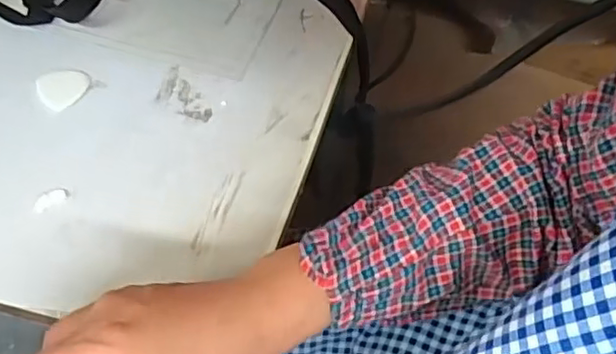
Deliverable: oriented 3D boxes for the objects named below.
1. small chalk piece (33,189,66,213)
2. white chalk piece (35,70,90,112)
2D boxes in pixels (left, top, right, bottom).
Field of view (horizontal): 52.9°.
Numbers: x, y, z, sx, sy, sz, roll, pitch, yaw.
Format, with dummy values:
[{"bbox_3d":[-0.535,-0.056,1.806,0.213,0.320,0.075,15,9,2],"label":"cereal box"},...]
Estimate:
[{"bbox_3d":[-0.189,0.017,0.451,0.025,0.007,0.011,-29,58,-5],"label":"small chalk piece"},{"bbox_3d":[-0.201,-0.074,0.513,0.040,0.008,0.037,0,54,-1],"label":"white chalk piece"}]

